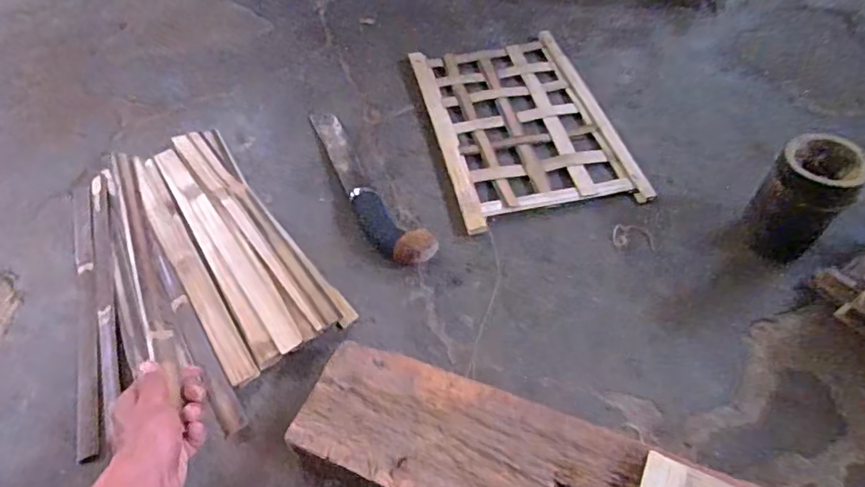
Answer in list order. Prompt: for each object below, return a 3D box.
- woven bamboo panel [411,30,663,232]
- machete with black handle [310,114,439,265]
[{"bbox_3d":[0.119,-0.175,0.767,0.232,0.017,0.367,-11,51,-5],"label":"woven bamboo panel"},{"bbox_3d":[-0.098,-0.089,0.709,0.057,0.033,0.333,-26,54,-16],"label":"machete with black handle"}]

